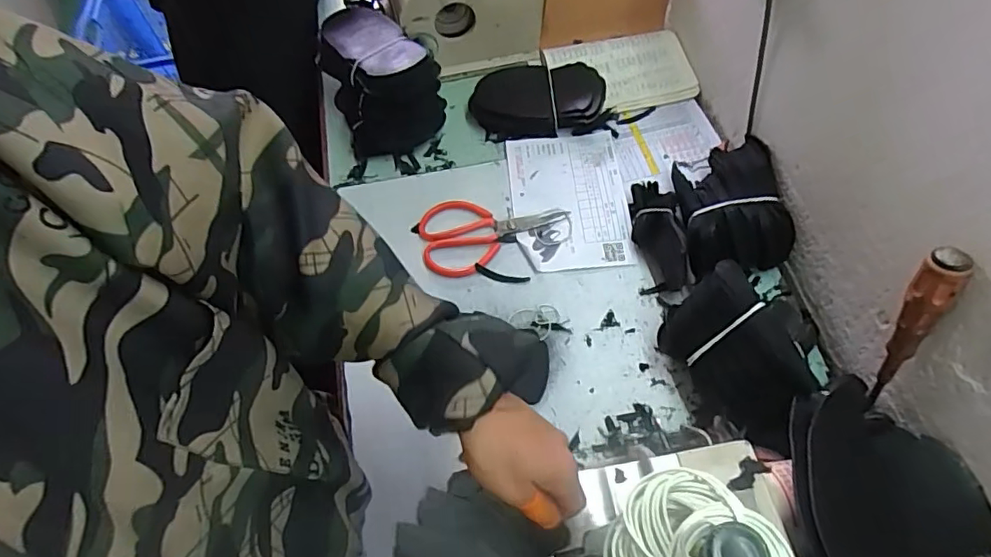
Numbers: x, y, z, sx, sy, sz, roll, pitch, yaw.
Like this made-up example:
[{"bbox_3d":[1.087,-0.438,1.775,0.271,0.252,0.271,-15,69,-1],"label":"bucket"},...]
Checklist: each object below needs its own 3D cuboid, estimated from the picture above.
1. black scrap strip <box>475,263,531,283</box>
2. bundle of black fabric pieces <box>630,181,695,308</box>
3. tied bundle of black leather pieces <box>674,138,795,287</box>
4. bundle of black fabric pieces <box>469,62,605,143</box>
[{"bbox_3d":[0.008,-0.004,0.675,0.067,0.011,0.012,11,64,8],"label":"black scrap strip"},{"bbox_3d":[0.201,-0.049,0.669,0.058,0.042,0.157,-3,62,2],"label":"bundle of black fabric pieces"},{"bbox_3d":[0.282,-0.082,0.664,0.122,0.078,0.173,1,62,4],"label":"tied bundle of black leather pieces"},{"bbox_3d":[0.058,-0.255,0.779,0.182,0.043,0.124,-12,62,-2],"label":"bundle of black fabric pieces"}]

